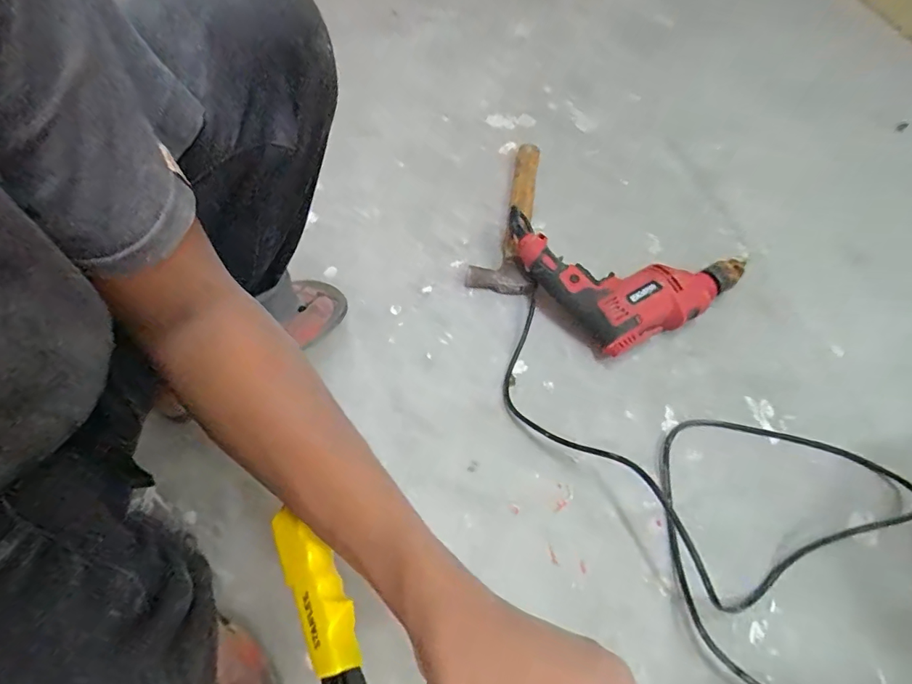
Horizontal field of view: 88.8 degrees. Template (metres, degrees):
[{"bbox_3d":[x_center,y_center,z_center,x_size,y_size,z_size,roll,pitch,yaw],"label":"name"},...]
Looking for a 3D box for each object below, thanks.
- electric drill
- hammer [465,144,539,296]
[{"bbox_3d":[0.222,-0.115,0.644,0.238,0.063,0.243,-29,66,-13],"label":"electric drill"},{"bbox_3d":[0.073,-0.195,0.703,0.091,0.038,0.283,5,63,4],"label":"hammer"}]

